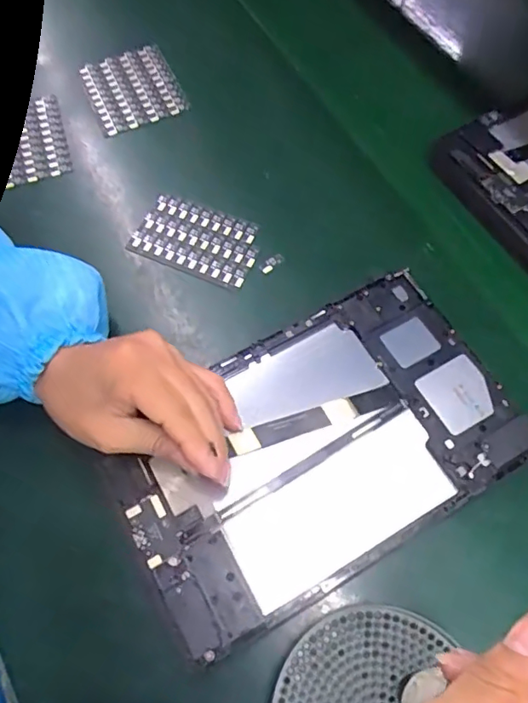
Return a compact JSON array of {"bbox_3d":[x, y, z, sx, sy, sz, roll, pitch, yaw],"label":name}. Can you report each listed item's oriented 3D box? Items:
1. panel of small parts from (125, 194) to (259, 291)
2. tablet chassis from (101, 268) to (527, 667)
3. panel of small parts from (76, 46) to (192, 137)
[{"bbox_3d":[-0.054,-0.090,0.431,0.099,0.009,0.060,18,64,20],"label":"panel of small parts"},{"bbox_3d":[0.029,0.058,0.329,0.241,0.019,0.147,-29,65,-12],"label":"tablet chassis"},{"bbox_3d":[-0.127,-0.252,0.511,0.082,0.013,0.098,-25,58,-5],"label":"panel of small parts"}]

